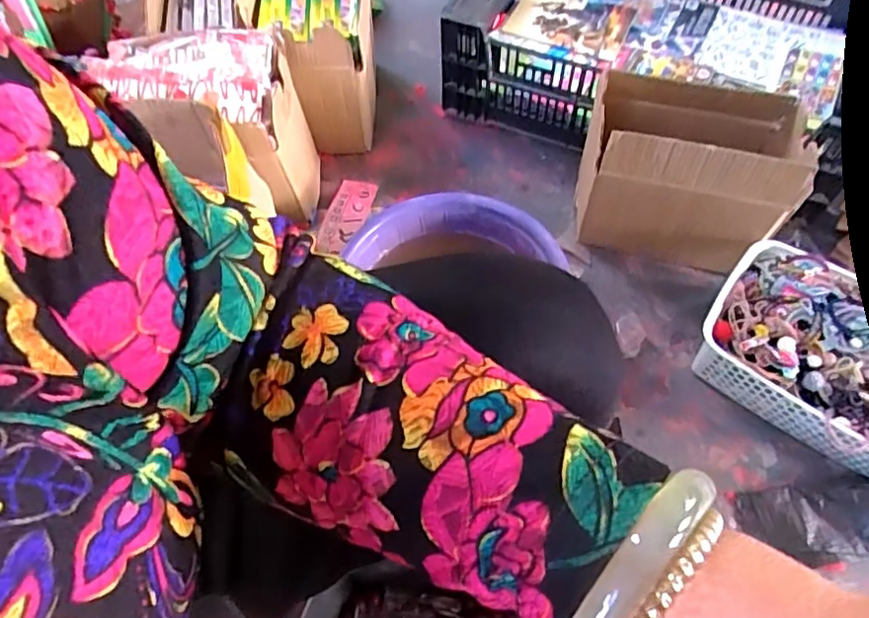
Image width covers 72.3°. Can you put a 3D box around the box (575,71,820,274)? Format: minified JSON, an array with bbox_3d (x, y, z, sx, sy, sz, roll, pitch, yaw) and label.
[{"bbox_3d":[0.318,-0.176,0.775,0.239,0.208,0.150,10,62,9],"label":"box"}]

